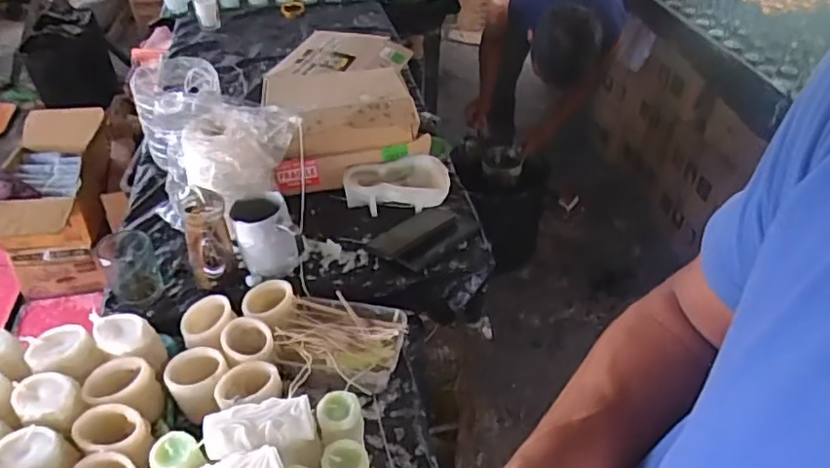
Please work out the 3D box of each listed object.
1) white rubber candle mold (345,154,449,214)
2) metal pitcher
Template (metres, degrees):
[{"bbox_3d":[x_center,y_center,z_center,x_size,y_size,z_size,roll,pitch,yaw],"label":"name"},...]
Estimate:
[{"bbox_3d":[-0.031,-0.085,1.067,0.185,0.051,0.104,-6,42,-8],"label":"white rubber candle mold"},{"bbox_3d":[-0.227,0.003,0.916,0.088,0.113,0.095,-10,42,-12],"label":"metal pitcher"}]

